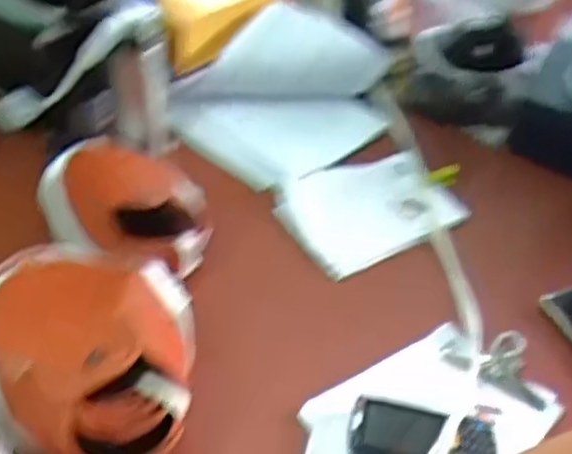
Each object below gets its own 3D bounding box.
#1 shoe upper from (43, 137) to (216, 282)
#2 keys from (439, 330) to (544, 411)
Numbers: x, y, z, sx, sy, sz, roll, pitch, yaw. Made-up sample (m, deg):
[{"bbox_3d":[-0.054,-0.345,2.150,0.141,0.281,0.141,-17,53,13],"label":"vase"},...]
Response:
[{"bbox_3d":[-0.193,-0.027,0.885,0.217,0.068,0.147,16,45,10],"label":"shoe upper"},{"bbox_3d":[0.228,0.158,0.783,0.093,0.024,0.085,-1,44,-8],"label":"keys"}]

